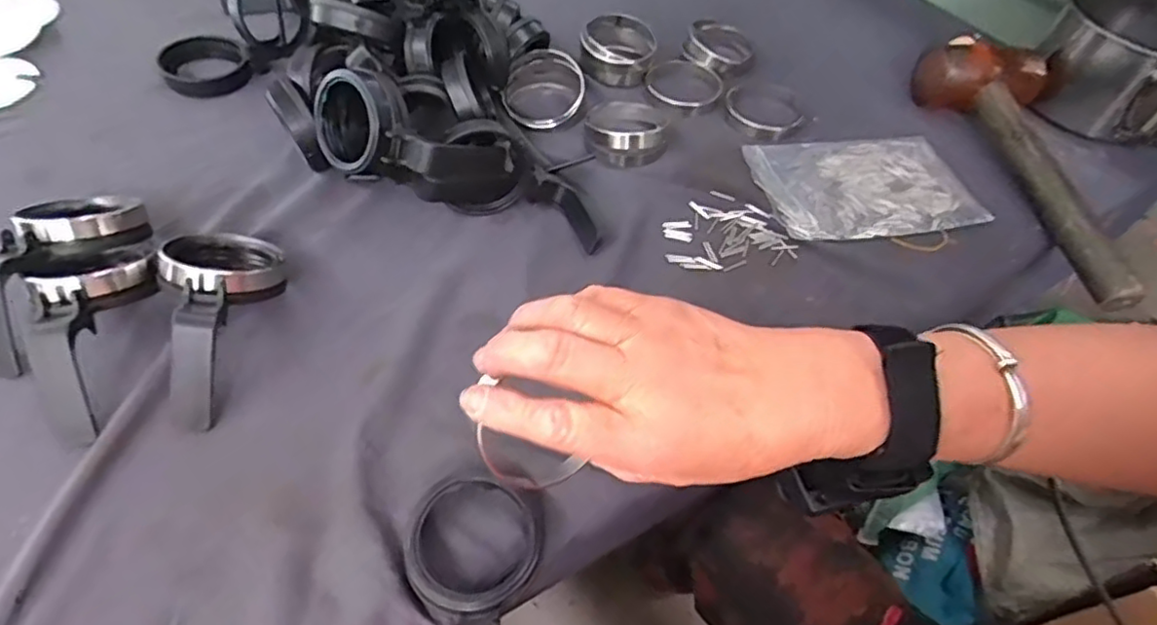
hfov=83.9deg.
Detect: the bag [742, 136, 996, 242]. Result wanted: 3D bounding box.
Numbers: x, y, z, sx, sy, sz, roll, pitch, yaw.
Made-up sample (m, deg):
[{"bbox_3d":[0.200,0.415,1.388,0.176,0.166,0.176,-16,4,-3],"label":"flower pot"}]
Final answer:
[{"bbox_3d":[0.235,-0.108,0.539,0.172,0.014,0.118,-4,53,-8],"label":"bag"}]

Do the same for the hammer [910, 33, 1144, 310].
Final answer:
[{"bbox_3d":[0.402,-0.137,0.545,0.106,0.051,0.290,-10,54,-12],"label":"hammer"}]

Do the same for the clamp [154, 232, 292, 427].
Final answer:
[{"bbox_3d":[-0.218,-0.001,0.398,0.066,0.047,0.129,-14,55,-15],"label":"clamp"}]

